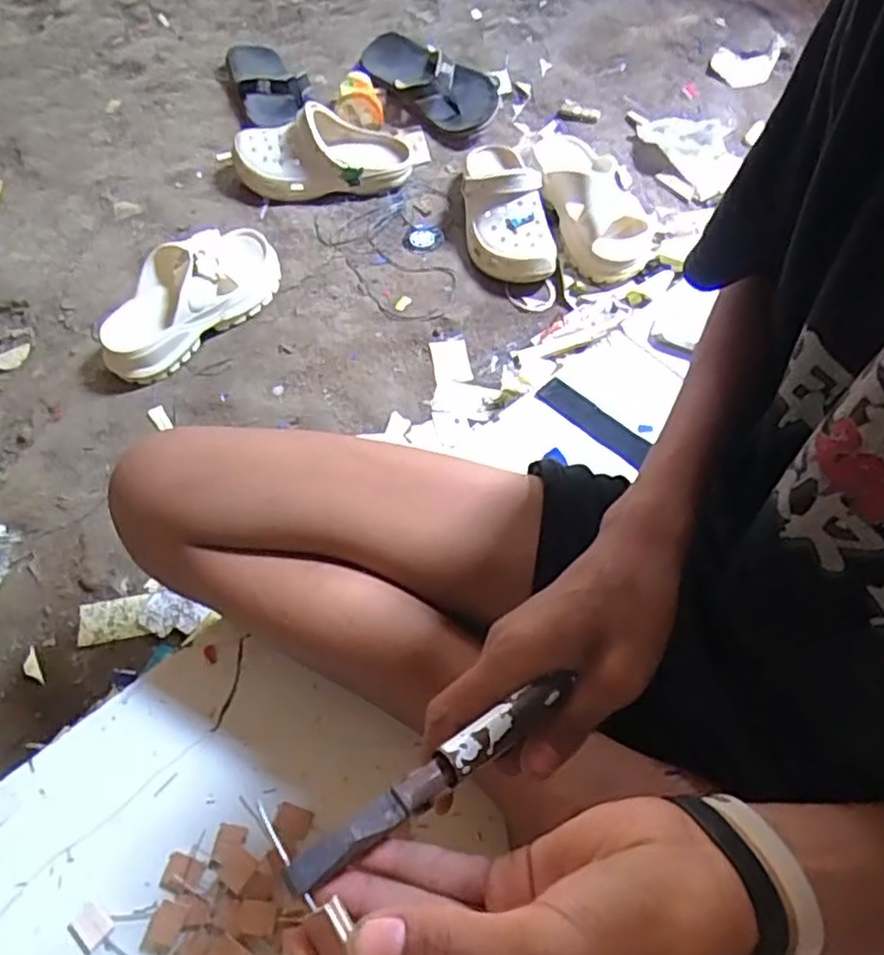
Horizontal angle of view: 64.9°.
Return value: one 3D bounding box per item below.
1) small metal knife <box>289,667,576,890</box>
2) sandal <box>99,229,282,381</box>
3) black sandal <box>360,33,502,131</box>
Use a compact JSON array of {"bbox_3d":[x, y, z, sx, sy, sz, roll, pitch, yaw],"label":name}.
[{"bbox_3d":[0.001,0.119,0.282,0.143,0.015,0.014,-21,61,-37],"label":"small metal knife"},{"bbox_3d":[-0.298,-0.220,0.825,0.101,0.077,0.247,41,67,19],"label":"sandal"},{"bbox_3d":[-0.021,-0.600,1.043,0.240,0.054,0.126,36,65,17],"label":"black sandal"}]

